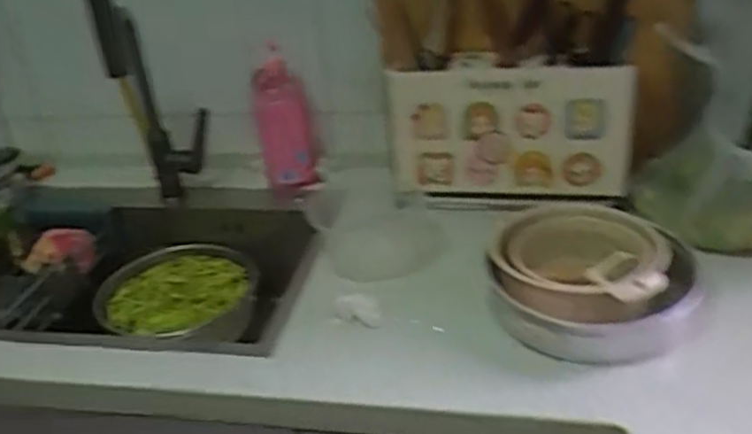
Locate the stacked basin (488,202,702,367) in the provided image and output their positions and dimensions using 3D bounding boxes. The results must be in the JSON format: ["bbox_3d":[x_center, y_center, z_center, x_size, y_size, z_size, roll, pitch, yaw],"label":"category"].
[{"bbox_3d":[0.261,0.074,0.876,0.225,0.092,0.205,-4,29,2],"label":"stacked basin"}]

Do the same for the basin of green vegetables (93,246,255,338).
[{"bbox_3d":[-0.321,0.128,1.177,0.260,0.078,0.241,-22,33,-27],"label":"basin of green vegetables"}]

